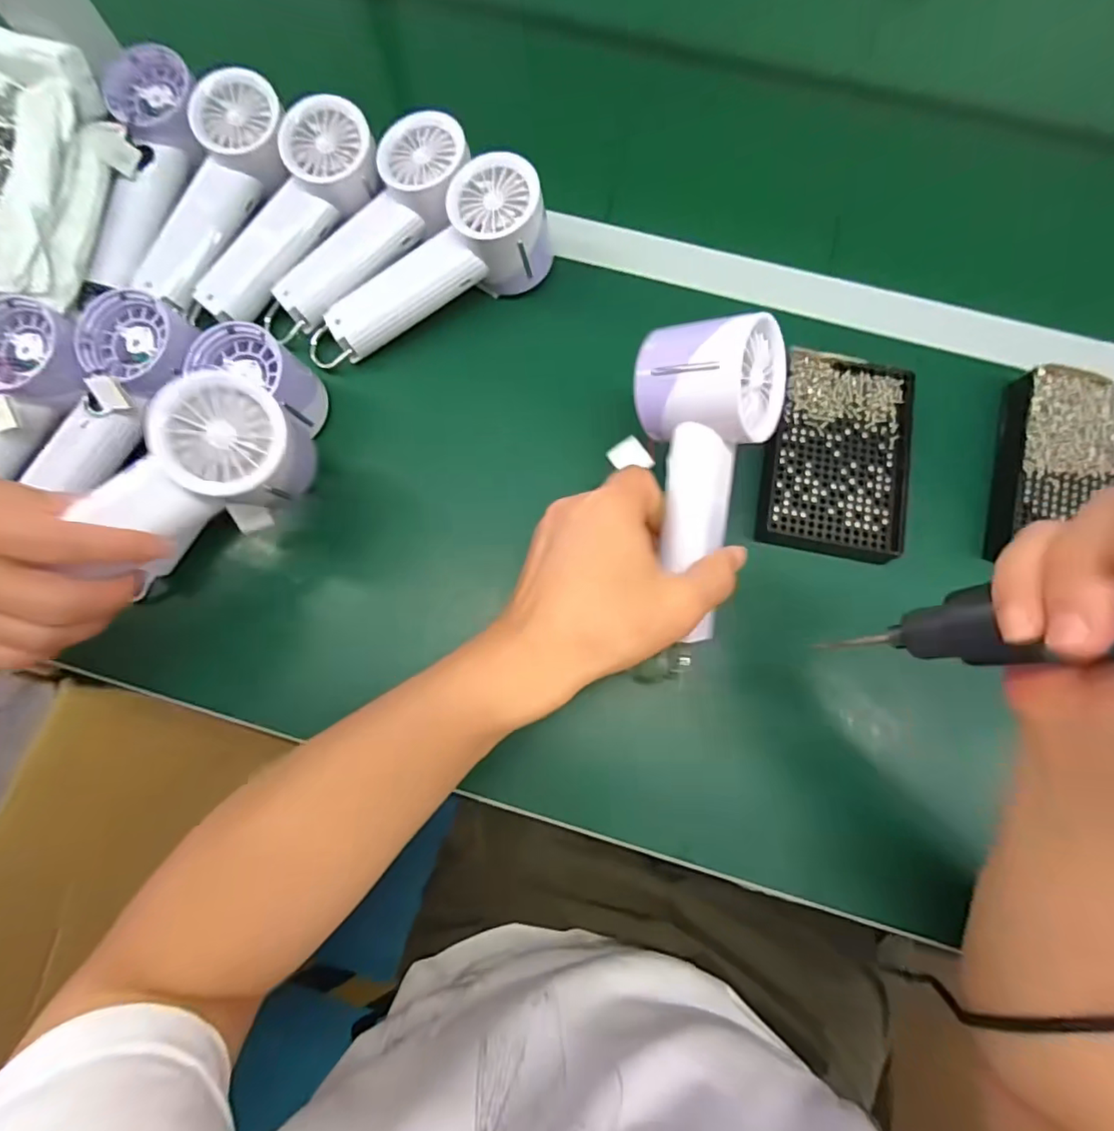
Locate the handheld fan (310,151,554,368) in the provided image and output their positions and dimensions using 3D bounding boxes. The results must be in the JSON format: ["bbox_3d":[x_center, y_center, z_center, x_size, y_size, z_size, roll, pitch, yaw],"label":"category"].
[{"bbox_3d":[-0.093,-0.207,0.399,0.196,0.065,0.061,-29,78,10],"label":"handheld fan"}]

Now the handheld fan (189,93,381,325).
[{"bbox_3d":[-0.193,-0.247,0.390,0.054,0.038,0.171,40,95,9],"label":"handheld fan"}]

